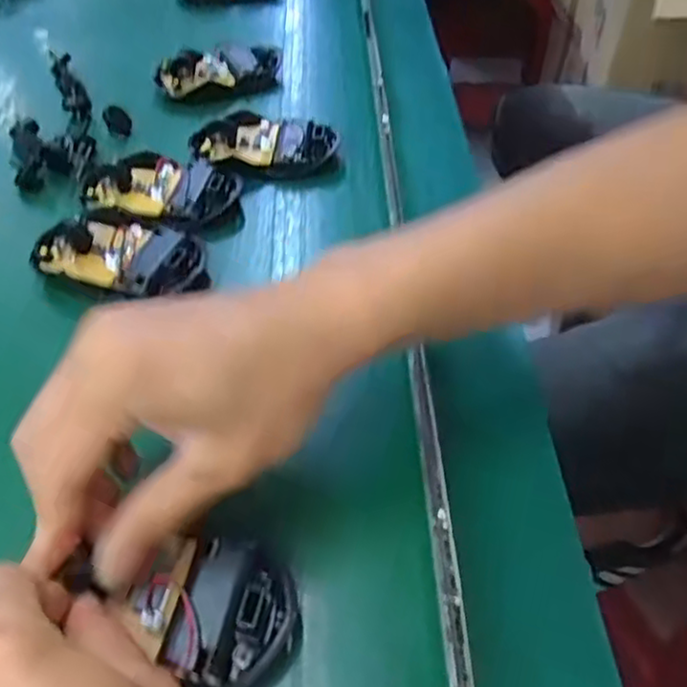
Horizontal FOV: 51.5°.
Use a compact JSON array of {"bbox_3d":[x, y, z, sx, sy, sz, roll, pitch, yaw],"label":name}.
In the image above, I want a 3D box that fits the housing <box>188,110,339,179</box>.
[{"bbox_3d":[-0.050,-0.127,0.458,0.093,0.024,0.051,-5,45,-6],"label":"housing"}]

